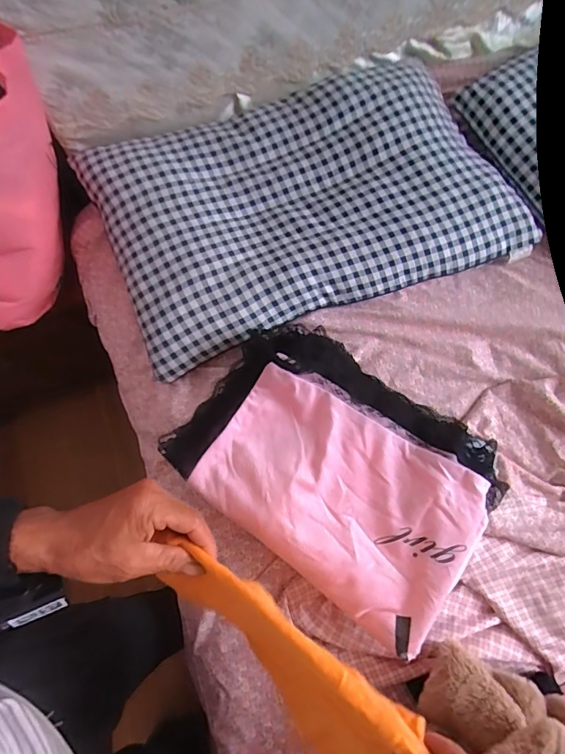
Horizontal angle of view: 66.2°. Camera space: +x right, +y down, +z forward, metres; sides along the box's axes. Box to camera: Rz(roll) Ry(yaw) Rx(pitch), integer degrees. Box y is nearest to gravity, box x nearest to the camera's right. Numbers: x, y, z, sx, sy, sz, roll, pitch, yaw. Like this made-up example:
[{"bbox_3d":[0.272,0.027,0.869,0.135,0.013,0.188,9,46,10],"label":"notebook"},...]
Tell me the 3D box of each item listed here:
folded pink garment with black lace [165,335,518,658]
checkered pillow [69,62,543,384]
[{"bbox_3d":[0.071,0.111,0.597,0.394,0.074,0.284,36,78,11],"label":"folded pink garment with black lace"},{"bbox_3d":[0.023,-0.295,0.704,0.624,0.090,0.447,-23,74,-5],"label":"checkered pillow"}]

